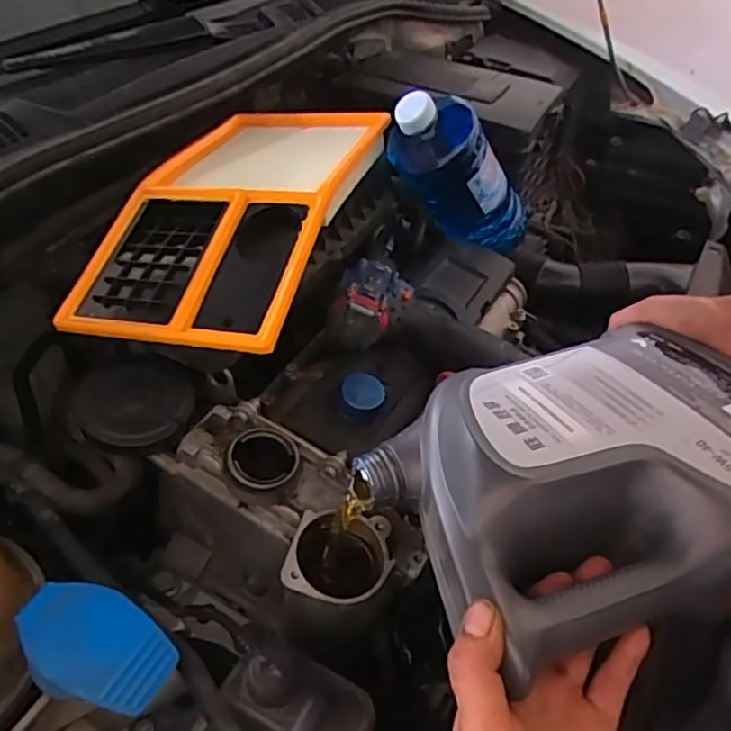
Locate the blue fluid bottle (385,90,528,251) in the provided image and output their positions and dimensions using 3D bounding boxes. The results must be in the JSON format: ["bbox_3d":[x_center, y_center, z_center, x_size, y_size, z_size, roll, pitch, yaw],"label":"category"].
[{"bbox_3d":[0.109,-0.210,0.724,0.098,0.234,0.082,-36,46,16],"label":"blue fluid bottle"}]

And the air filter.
[{"bbox_3d":[-0.111,-0.159,0.590,0.192,0.053,0.370,13,45,8],"label":"air filter"}]

